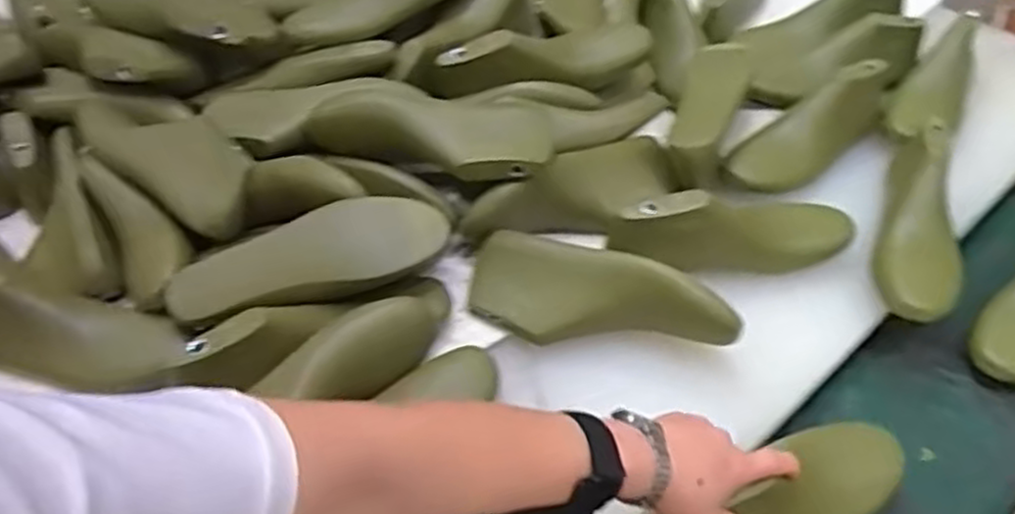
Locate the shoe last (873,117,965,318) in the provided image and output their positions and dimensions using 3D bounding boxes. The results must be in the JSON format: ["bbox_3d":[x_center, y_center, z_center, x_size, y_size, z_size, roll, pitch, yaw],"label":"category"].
[{"bbox_3d":[0.419,-0.038,0.781,0.073,0.065,0.243,15,50,17],"label":"shoe last"}]

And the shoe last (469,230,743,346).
[{"bbox_3d":[0.081,0.041,0.715,0.246,0.068,0.077,18,51,18],"label":"shoe last"}]

